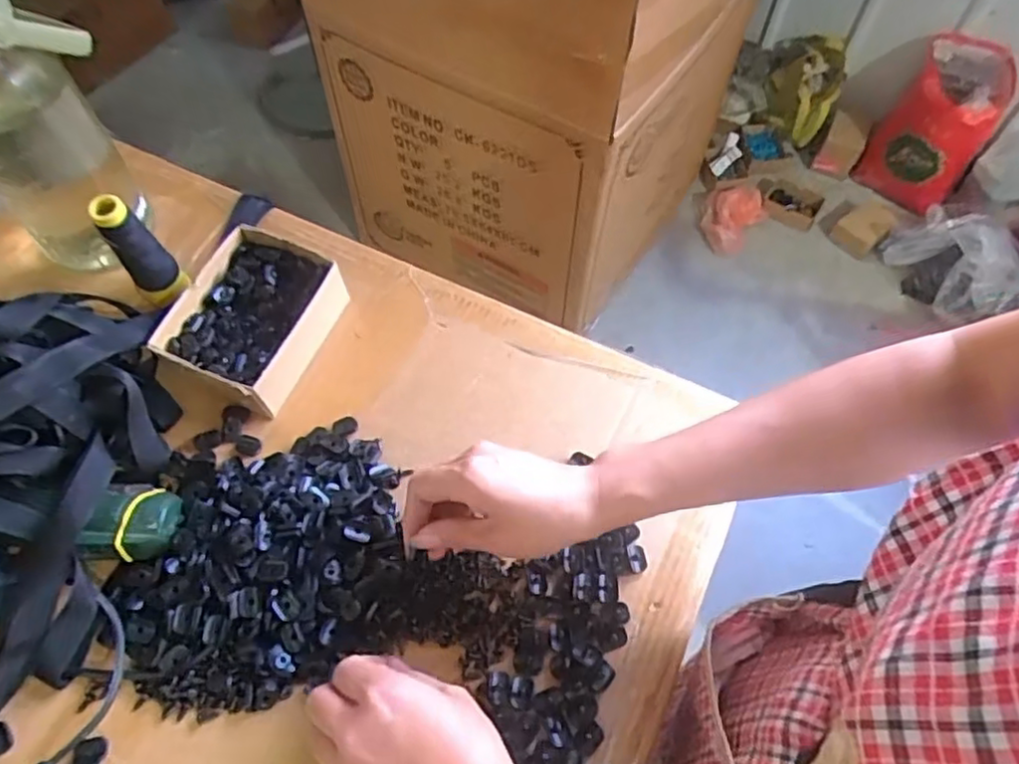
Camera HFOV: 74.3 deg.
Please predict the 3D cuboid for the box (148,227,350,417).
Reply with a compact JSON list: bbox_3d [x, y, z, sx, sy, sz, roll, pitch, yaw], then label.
[{"bbox_3d":[-0.204,-0.049,0.544,0.107,0.056,0.132,27,63,14],"label":"box"}]

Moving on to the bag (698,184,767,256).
[{"bbox_3d":[0.564,-0.421,1.710,0.166,0.052,0.222,9,60,4],"label":"bag"}]

